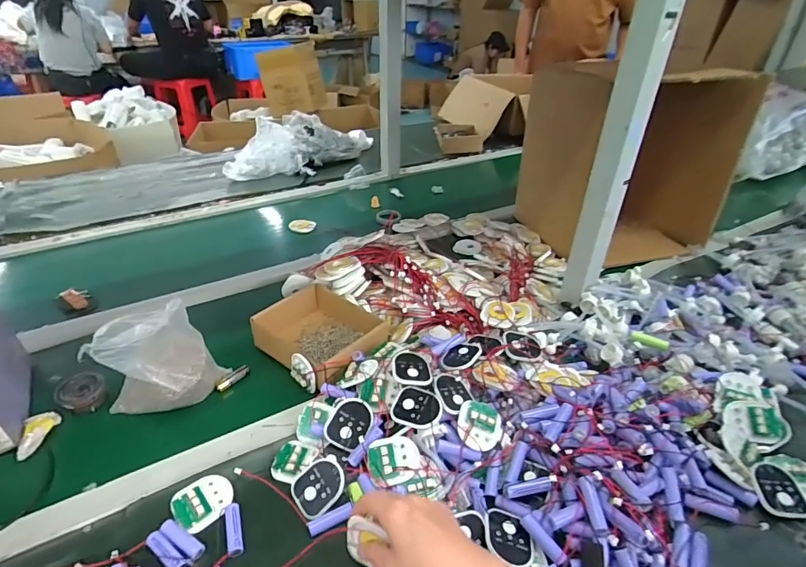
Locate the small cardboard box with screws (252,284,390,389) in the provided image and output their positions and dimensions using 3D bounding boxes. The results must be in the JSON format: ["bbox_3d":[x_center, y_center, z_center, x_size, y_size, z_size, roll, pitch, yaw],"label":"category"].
[{"bbox_3d":[-0.119,0.077,0.691,0.176,0.051,0.154,24,40,28],"label":"small cardboard box with screws"}]

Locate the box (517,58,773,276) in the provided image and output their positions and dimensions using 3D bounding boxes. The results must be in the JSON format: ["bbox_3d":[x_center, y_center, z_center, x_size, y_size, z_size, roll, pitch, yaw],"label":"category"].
[{"bbox_3d":[0.454,-0.252,0.906,0.320,0.323,0.260,-1,35,-4],"label":"box"}]

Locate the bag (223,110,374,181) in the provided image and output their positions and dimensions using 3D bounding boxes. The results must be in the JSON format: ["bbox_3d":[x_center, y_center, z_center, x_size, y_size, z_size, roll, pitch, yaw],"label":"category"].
[{"bbox_3d":[-0.305,-0.414,1.342,0.212,0.117,0.426,28,42,32],"label":"bag"}]

